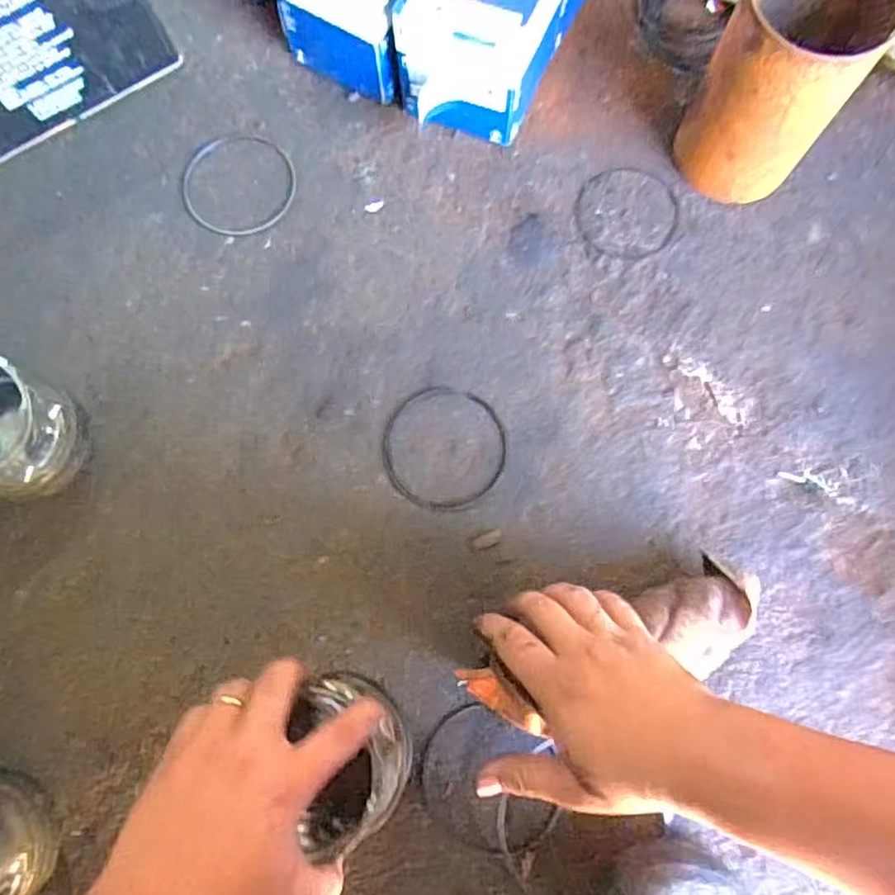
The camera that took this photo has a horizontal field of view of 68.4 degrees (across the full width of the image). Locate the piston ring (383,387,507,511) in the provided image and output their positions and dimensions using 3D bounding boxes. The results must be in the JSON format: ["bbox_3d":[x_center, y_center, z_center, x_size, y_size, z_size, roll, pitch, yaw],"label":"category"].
[{"bbox_3d":[-0.003,-0.001,0.519,0.096,0.004,0.099,0,78,1],"label":"piston ring"}]

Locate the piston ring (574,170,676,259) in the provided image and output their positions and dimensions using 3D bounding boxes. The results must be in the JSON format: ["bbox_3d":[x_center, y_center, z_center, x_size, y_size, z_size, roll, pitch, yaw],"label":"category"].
[{"bbox_3d":[0.154,-0.201,0.563,0.087,0.004,0.086,0,78,1],"label":"piston ring"}]

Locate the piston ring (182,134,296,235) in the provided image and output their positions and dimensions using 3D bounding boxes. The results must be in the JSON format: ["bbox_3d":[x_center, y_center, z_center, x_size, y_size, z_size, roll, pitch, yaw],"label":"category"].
[{"bbox_3d":[-0.178,-0.225,0.561,0.096,0.004,0.095,0,78,1],"label":"piston ring"}]

